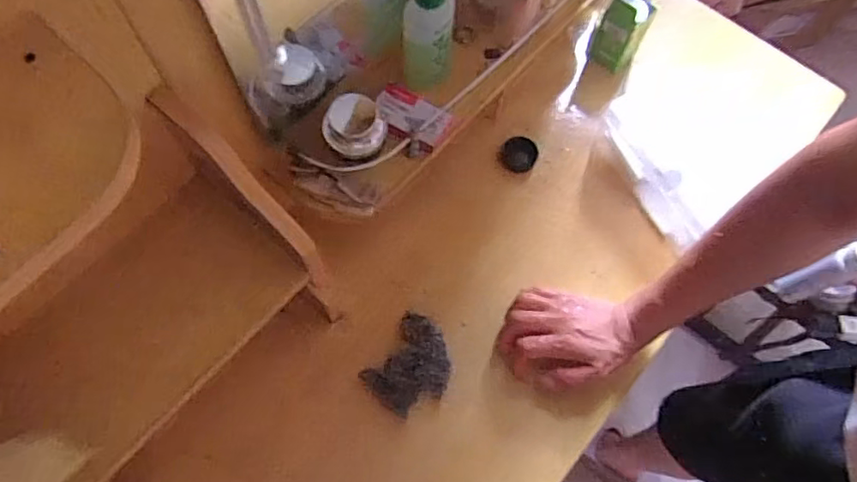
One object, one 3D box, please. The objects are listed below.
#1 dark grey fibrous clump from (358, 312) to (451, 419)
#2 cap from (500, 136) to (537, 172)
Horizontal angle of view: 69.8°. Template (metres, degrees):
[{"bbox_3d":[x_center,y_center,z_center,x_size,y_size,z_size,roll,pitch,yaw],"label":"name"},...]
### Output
[{"bbox_3d":[-0.014,0.116,0.571,0.068,0.029,0.085,34,72,11],"label":"dark grey fibrous clump"},{"bbox_3d":[0.099,-0.095,0.672,0.038,0.007,0.040,1,69,-2],"label":"cap"}]

